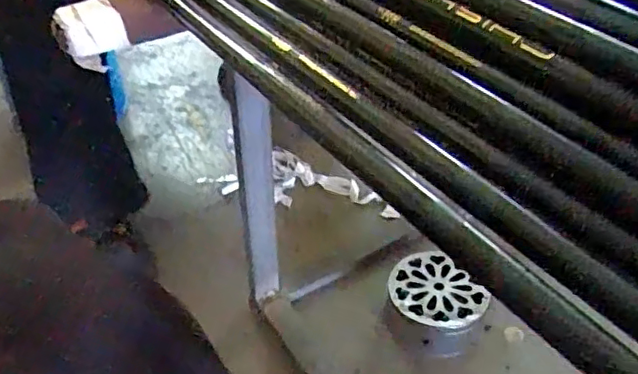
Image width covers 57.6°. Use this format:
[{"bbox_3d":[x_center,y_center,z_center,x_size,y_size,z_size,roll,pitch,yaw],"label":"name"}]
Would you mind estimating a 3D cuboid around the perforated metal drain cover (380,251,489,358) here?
[{"bbox_3d":[0.162,0.166,0.820,0.136,0.074,0.135,21,46,21],"label":"perforated metal drain cover"}]

